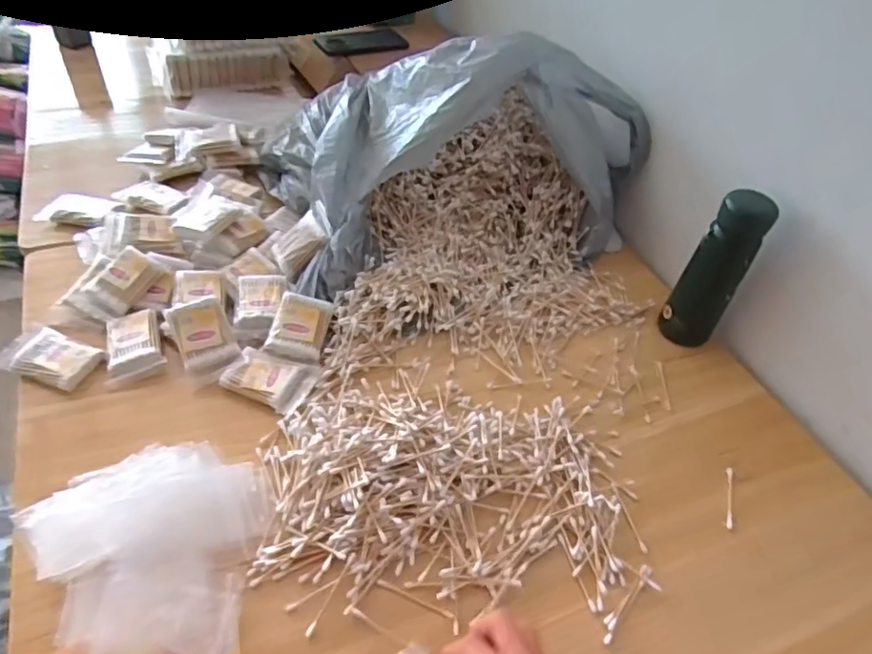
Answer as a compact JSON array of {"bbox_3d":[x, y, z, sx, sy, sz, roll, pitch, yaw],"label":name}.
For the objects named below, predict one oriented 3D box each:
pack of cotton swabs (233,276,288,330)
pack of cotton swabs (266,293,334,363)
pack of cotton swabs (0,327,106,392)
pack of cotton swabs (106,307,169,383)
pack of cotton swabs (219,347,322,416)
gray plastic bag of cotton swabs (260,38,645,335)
[{"bbox_3d":[-0.188,-0.029,0.645,0.050,0.016,0.070,-2,46,-9],"label":"pack of cotton swabs"},{"bbox_3d":[-0.141,-0.001,0.620,0.056,0.019,0.070,12,57,-2],"label":"pack of cotton swabs"},{"bbox_3d":[-0.379,0.027,0.584,0.088,0.013,0.055,17,46,9],"label":"pack of cotton swabs"},{"bbox_3d":[-0.305,0.017,0.605,0.052,0.024,0.075,-9,47,-16],"label":"pack of cotton swabs"},{"bbox_3d":[-0.162,0.051,0.590,0.079,0.013,0.055,21,46,13],"label":"pack of cotton swabs"},{"bbox_3d":[0.005,-0.215,0.729,0.407,0.181,0.347,-21,52,-26],"label":"gray plastic bag of cotton swabs"}]

